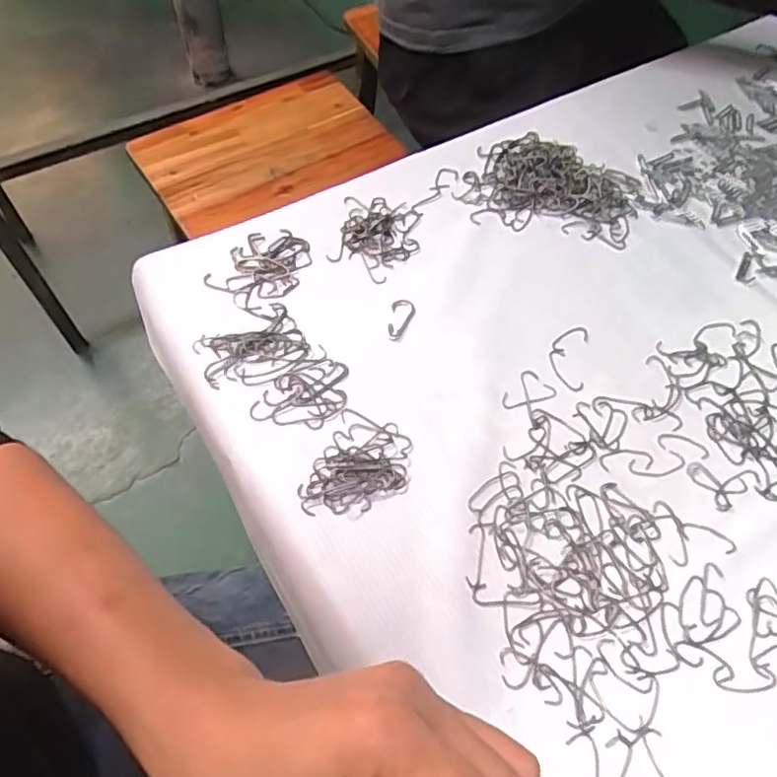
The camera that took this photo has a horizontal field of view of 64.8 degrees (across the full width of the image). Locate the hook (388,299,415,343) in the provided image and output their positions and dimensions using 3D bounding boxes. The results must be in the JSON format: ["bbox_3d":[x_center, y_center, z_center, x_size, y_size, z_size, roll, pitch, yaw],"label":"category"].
[{"bbox_3d":[0.010,-0.051,0.456,0.017,0.004,0.037,10,61,2],"label":"hook"}]

